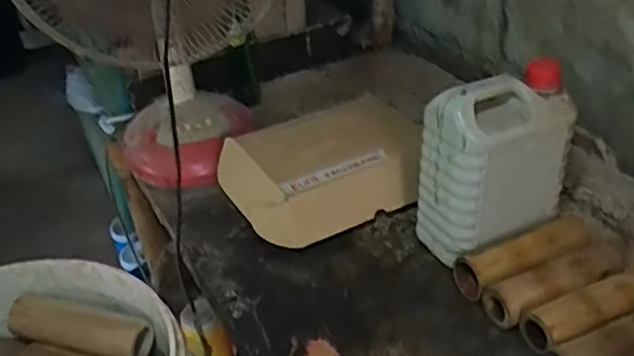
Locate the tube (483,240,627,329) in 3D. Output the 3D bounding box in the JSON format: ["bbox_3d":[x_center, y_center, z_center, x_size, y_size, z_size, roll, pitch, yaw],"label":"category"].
[{"bbox_3d":[0.294,0.128,0.761,0.193,0.052,0.055,-16,34,-21],"label":"tube"}]

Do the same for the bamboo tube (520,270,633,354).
[{"bbox_3d":[0.325,0.151,0.727,0.189,0.055,0.057,-15,34,-20],"label":"bamboo tube"}]

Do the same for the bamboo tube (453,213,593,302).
[{"bbox_3d":[0.268,0.102,0.805,0.191,0.058,0.066,-15,34,-21],"label":"bamboo tube"}]

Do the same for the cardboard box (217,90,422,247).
[{"bbox_3d":[0.012,-0.017,0.949,0.292,0.110,0.213,-16,34,-22],"label":"cardboard box"}]

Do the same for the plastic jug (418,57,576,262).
[{"bbox_3d":[0.221,-0.009,0.808,0.163,0.242,0.104,-16,35,-22],"label":"plastic jug"}]

